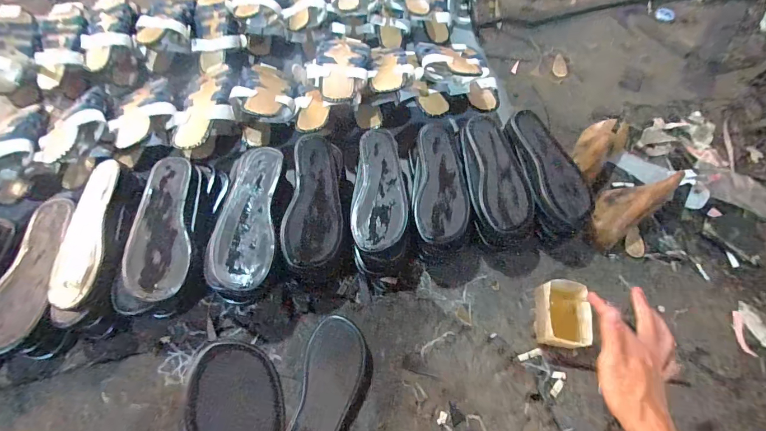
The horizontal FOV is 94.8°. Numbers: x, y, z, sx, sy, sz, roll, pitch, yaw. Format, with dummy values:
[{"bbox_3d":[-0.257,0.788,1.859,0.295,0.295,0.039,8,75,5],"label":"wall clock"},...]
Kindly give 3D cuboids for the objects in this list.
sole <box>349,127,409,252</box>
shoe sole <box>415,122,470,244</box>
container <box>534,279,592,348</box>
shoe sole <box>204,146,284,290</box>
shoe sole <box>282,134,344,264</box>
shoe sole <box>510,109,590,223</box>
[{"bbox_3d":[-0.003,-0.051,0.594,0.087,0.013,0.228,4,65,0],"label":"sole"},{"bbox_3d":[0.102,-0.065,0.612,0.090,0.017,0.240,6,65,1],"label":"shoe sole"},{"bbox_3d":[0.295,0.164,0.583,0.075,0.062,0.104,4,65,0],"label":"container"},{"bbox_3d":[-0.201,-0.003,0.544,0.095,0.022,0.226,8,65,2],"label":"shoe sole"},{"bbox_3d":[-0.108,-0.030,0.576,0.089,0.013,0.230,11,62,-18],"label":"shoe sole"},{"bbox_3d":[0.302,-0.094,0.624,0.088,0.015,0.222,-10,66,-6],"label":"shoe sole"}]

